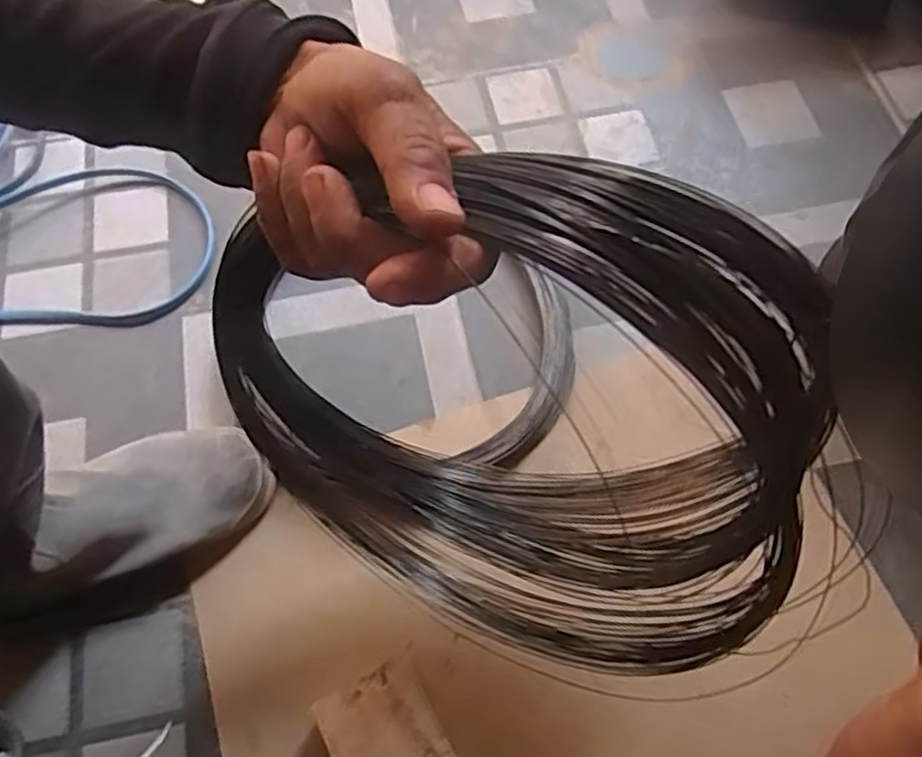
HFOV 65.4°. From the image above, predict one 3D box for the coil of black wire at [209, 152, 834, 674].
[{"bbox_3d":[0.018,0.033,0.361,0.266,0.295,0.105,13,64,5],"label":"coil of black wire"}]

